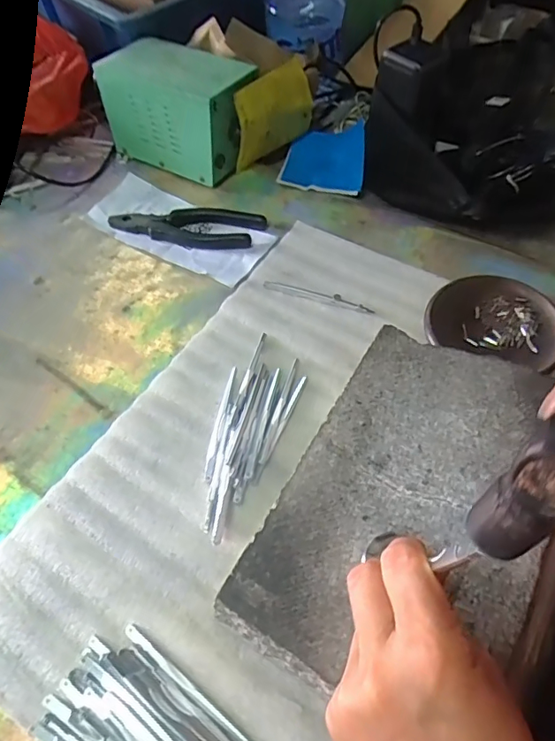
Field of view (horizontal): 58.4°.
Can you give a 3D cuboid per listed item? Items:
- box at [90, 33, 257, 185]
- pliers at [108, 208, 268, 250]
[{"bbox_3d":[-0.111,-0.302,0.577,0.171,0.104,0.097,25,61,21],"label":"box"},{"bbox_3d":[-0.098,-0.158,0.534,0.164,0.012,0.056,7,56,9],"label":"pliers"}]

